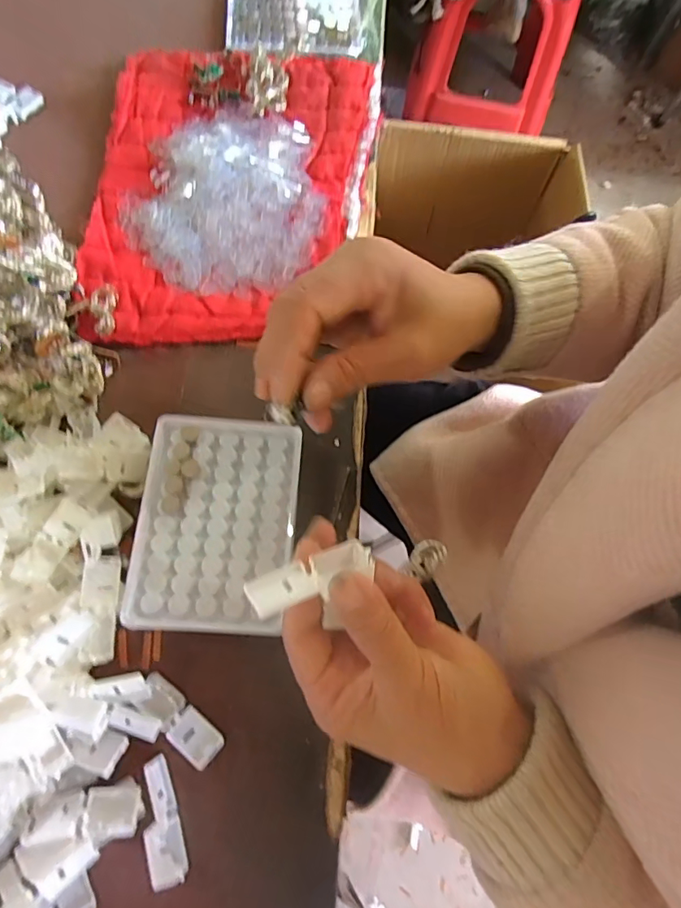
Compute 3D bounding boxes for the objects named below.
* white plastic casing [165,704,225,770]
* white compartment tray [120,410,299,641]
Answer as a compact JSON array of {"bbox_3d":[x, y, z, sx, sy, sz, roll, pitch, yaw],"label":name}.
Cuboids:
[{"bbox_3d":[-0.082,0.161,0.278,0.029,0.004,0.021,39,73,9],"label":"white plastic casing"},{"bbox_3d":[-0.077,0.040,0.305,0.095,0.012,0.130,5,71,-3],"label":"white compartment tray"}]

